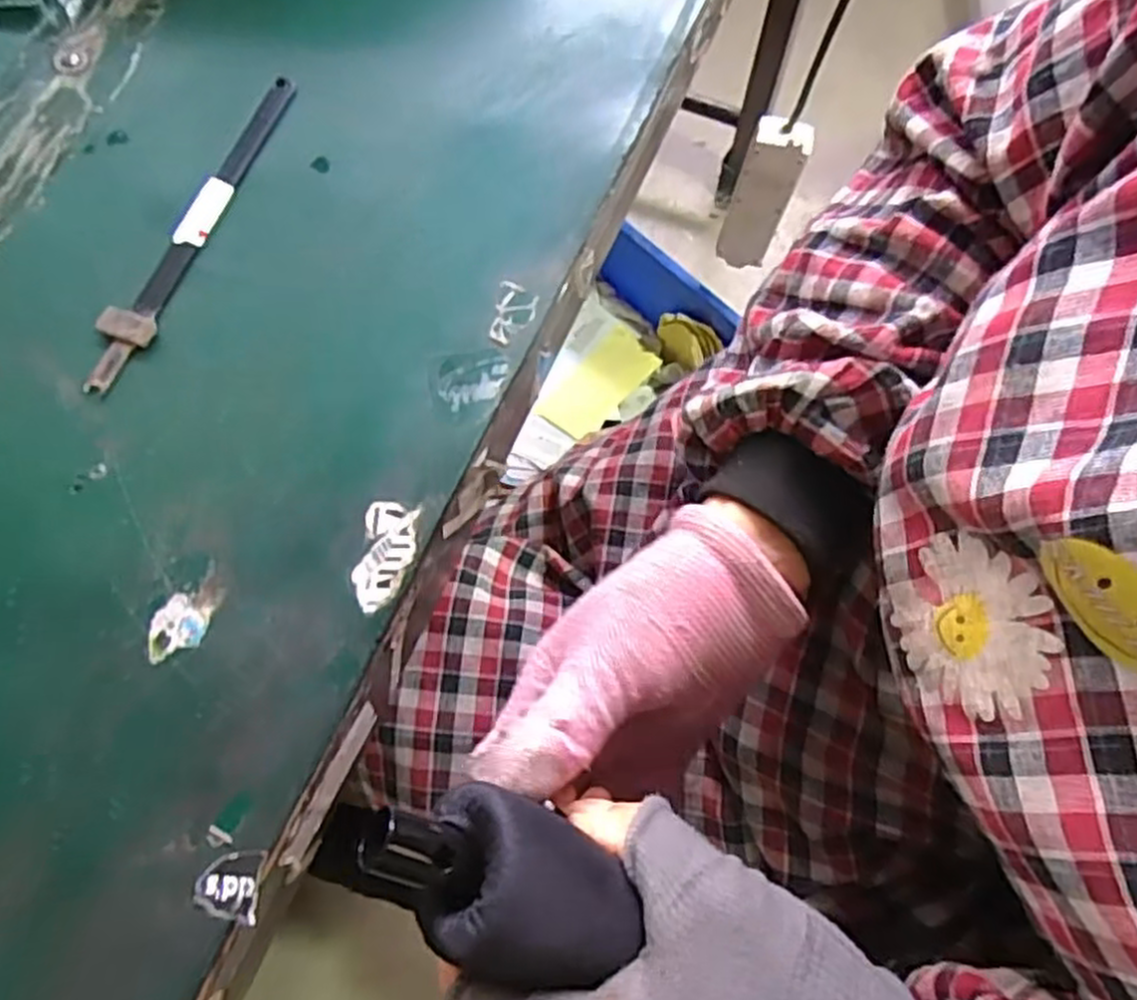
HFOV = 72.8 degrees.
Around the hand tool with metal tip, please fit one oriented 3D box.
[{"bbox_3d":[-0.169,-0.123,0.344,0.022,0.004,0.172,18,72,6],"label":"hand tool with metal tip"}]

